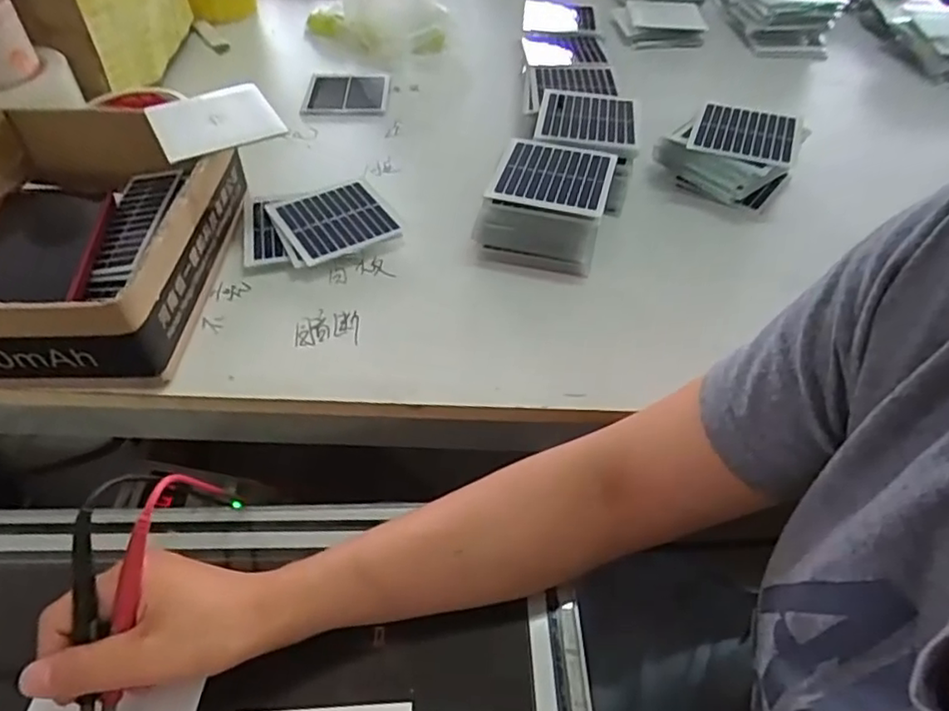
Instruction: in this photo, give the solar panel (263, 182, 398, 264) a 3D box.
[{"bbox_3d":[-0.115,-0.113,0.518,0.079,0.006,0.092,-25,53,-22],"label":"solar panel"}]

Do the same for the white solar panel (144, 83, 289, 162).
[{"bbox_3d":[-0.199,-0.182,0.490,0.087,0.012,0.073,-23,52,-21],"label":"white solar panel"}]

